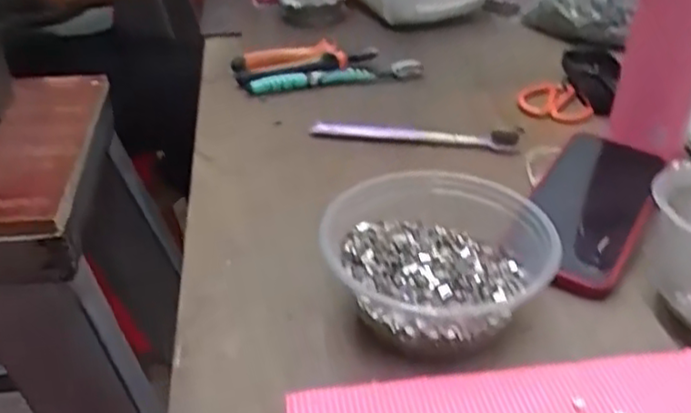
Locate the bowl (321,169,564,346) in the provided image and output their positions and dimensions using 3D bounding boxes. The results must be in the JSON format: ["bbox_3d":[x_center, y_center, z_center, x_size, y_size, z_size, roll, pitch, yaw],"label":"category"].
[{"bbox_3d":[0.057,0.026,0.439,0.132,0.063,0.145,-1,34,1],"label":"bowl"}]

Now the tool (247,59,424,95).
[{"bbox_3d":[-0.009,-0.138,0.737,0.189,0.020,0.027,-5,34,-9],"label":"tool"}]

